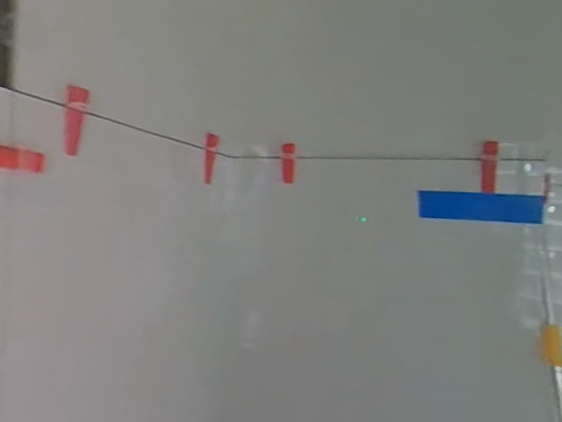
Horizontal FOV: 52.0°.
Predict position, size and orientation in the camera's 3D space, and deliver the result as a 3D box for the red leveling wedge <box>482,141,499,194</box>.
[{"bbox_3d":[0.313,-0.063,0.865,0.021,0.082,0.015,2,-1,17],"label":"red leveling wedge"}]

